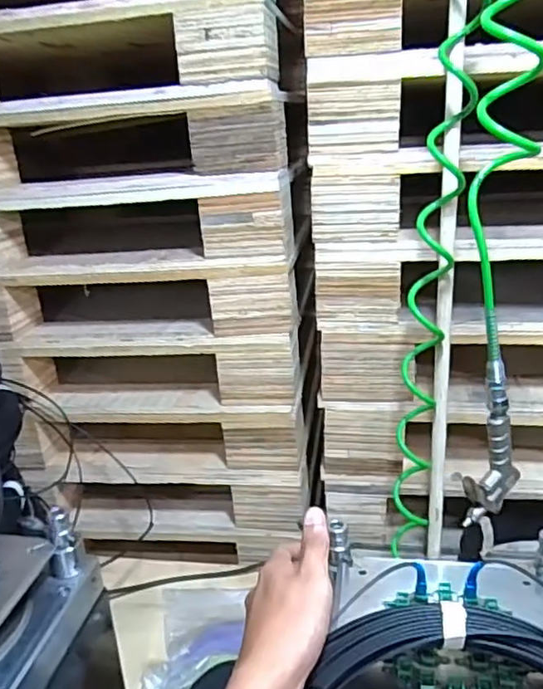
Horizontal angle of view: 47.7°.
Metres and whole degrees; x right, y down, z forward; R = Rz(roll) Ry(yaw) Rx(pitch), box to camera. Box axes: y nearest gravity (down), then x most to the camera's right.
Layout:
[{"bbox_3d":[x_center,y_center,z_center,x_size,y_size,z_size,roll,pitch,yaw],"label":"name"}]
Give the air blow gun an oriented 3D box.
[{"bbox_3d":[0.240,0.105,0.664,0.030,0.168,0.077,14,28,41],"label":"air blow gun"}]

